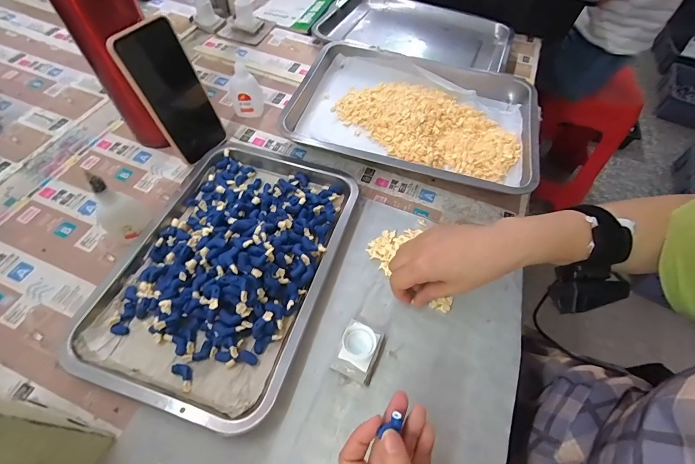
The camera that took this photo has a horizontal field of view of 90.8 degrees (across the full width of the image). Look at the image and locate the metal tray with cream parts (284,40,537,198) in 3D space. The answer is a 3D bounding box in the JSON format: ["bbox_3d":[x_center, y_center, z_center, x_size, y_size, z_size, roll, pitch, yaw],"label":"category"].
[{"bbox_3d":[0.097,-0.177,0.520,0.361,0.040,0.258,18,57,8],"label":"metal tray with cream parts"}]

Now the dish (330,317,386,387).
[{"bbox_3d":[0.012,0.114,0.332,0.038,0.019,0.052,20,58,10],"label":"dish"}]

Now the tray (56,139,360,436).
[{"bbox_3d":[-0.128,0.019,0.370,0.219,0.041,0.309,18,57,8],"label":"tray"}]

